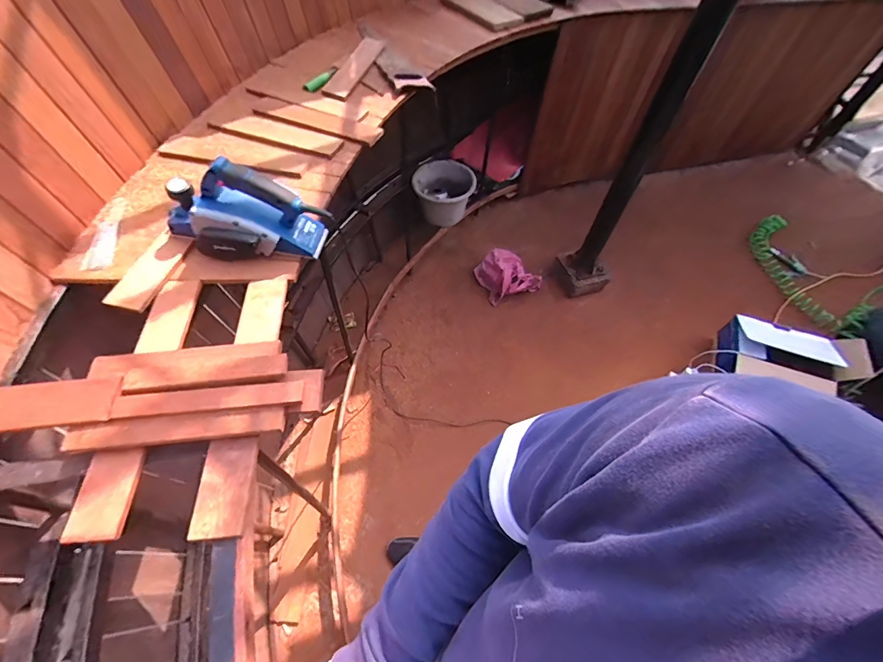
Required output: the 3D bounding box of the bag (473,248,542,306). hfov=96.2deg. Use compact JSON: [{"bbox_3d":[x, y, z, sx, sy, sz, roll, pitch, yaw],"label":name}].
[{"bbox_3d":[0.301,-0.266,1.810,0.239,0.169,0.236,-25,62,-19],"label":"bag"}]

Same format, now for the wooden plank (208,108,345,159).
[{"bbox_3d":[-0.388,-0.467,0.933,0.316,0.024,0.085,19,58,8],"label":"wooden plank"}]

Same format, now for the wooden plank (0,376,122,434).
[{"bbox_3d":[-0.556,0.102,0.542,0.209,0.010,0.071,-5,57,-7],"label":"wooden plank"}]

